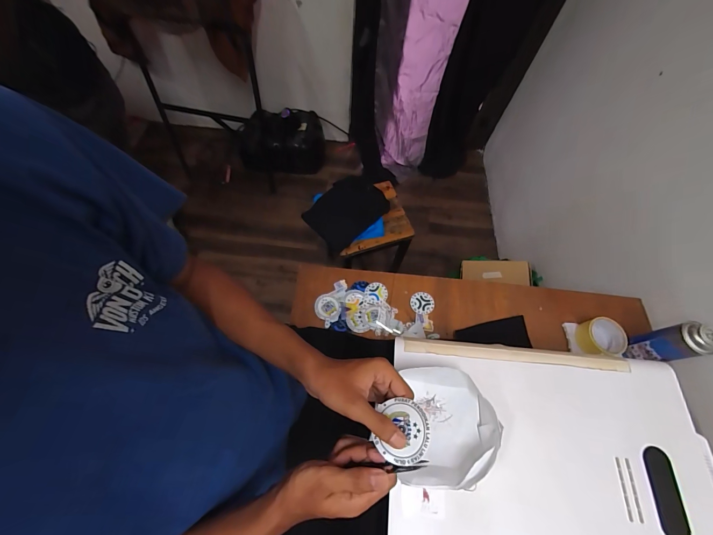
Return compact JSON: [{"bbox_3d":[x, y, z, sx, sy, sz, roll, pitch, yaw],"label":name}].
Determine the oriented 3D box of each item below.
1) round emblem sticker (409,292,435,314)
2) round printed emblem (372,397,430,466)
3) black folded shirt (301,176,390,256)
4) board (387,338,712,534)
[{"bbox_3d":[0.164,0.089,0.771,0.060,0.005,0.055,2,67,-5],"label":"round emblem sticker"},{"bbox_3d":[0.049,0.176,0.333,0.060,0.007,0.061,-6,63,27],"label":"round printed emblem"},{"bbox_3d":[-0.033,-0.211,1.180,0.213,0.062,0.300,40,70,16],"label":"black folded shirt"},{"bbox_3d":[0.306,0.330,0.478,0.498,0.021,0.398,6,65,2],"label":"board"}]

